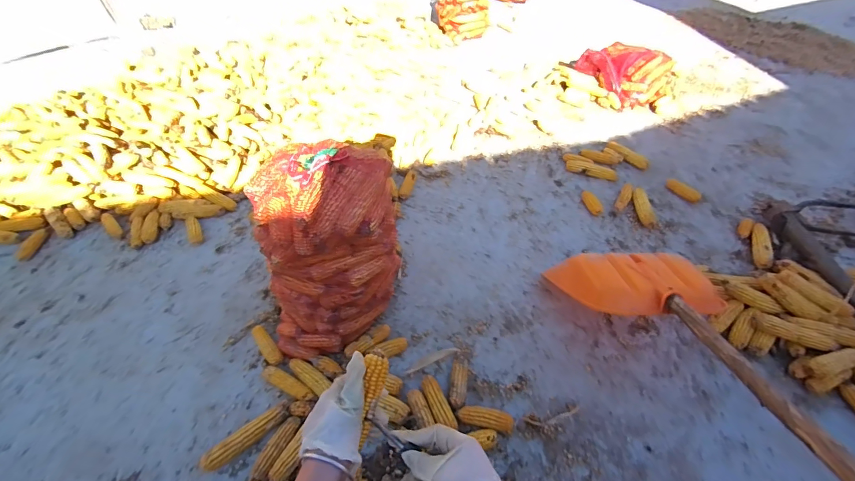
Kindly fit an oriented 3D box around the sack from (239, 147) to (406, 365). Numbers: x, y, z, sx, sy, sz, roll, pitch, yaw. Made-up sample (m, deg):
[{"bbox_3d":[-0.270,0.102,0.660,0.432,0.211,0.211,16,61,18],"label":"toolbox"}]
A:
[{"bbox_3d":[-0.244,0.034,0.946,0.335,0.472,0.268,-5,47,-2],"label":"sack"}]

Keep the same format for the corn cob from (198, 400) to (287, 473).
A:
[{"bbox_3d":[-0.418,0.455,0.894,0.202,0.041,0.048,-30,53,-24],"label":"corn cob"}]

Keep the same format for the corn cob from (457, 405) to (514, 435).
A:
[{"bbox_3d":[0.139,0.426,0.918,0.130,0.042,0.052,9,48,11],"label":"corn cob"}]

